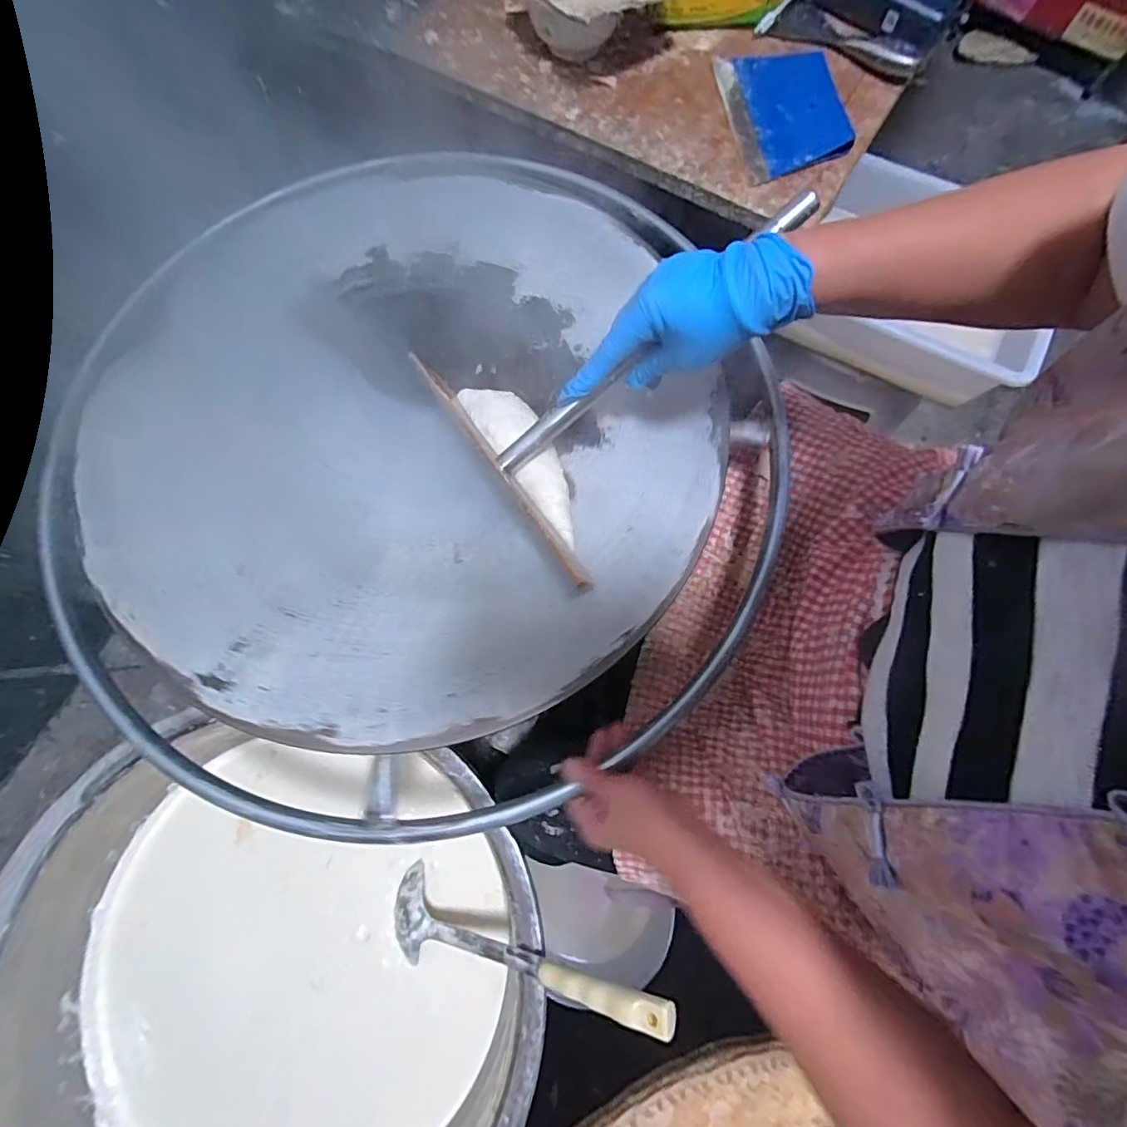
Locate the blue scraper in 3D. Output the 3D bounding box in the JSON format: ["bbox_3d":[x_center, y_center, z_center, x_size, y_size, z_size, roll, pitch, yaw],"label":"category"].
[{"bbox_3d":[0.255,-0.525,0.599,0.120,0.016,0.195,-8,75,-2],"label":"blue scraper"}]

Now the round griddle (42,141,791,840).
[{"bbox_3d":[-0.131,-0.125,0.485,0.605,0.055,0.649,0,75,0],"label":"round griddle"}]

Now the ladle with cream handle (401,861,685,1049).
[{"bbox_3d":[-0.051,0.380,0.500,0.334,0.025,0.087,-7,71,34],"label":"ladle with cream handle"}]

